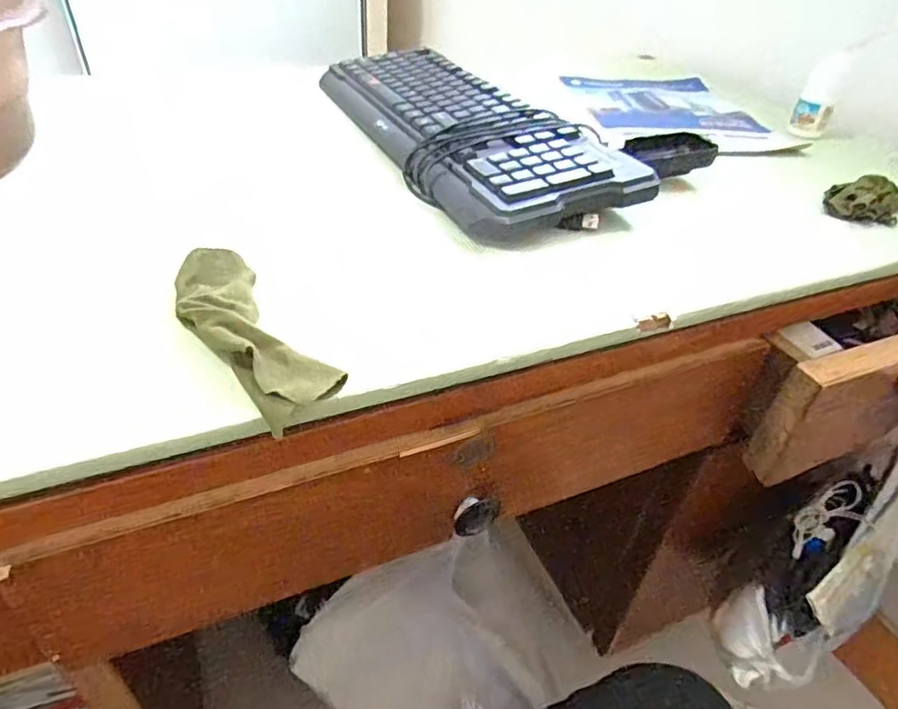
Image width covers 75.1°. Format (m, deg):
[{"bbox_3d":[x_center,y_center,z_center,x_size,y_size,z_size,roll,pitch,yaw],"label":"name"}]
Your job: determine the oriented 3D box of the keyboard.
[{"bbox_3d":[0.001,-0.231,0.576,0.163,0.042,0.443,-12,43,-21],"label":"keyboard"}]

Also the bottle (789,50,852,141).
[{"bbox_3d":[0.416,-0.290,0.654,0.038,0.085,0.029,24,43,21],"label":"bottle"}]

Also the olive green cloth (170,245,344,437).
[{"bbox_3d":[-0.113,-0.017,0.321,0.051,0.021,0.154,-22,47,-30],"label":"olive green cloth"}]

